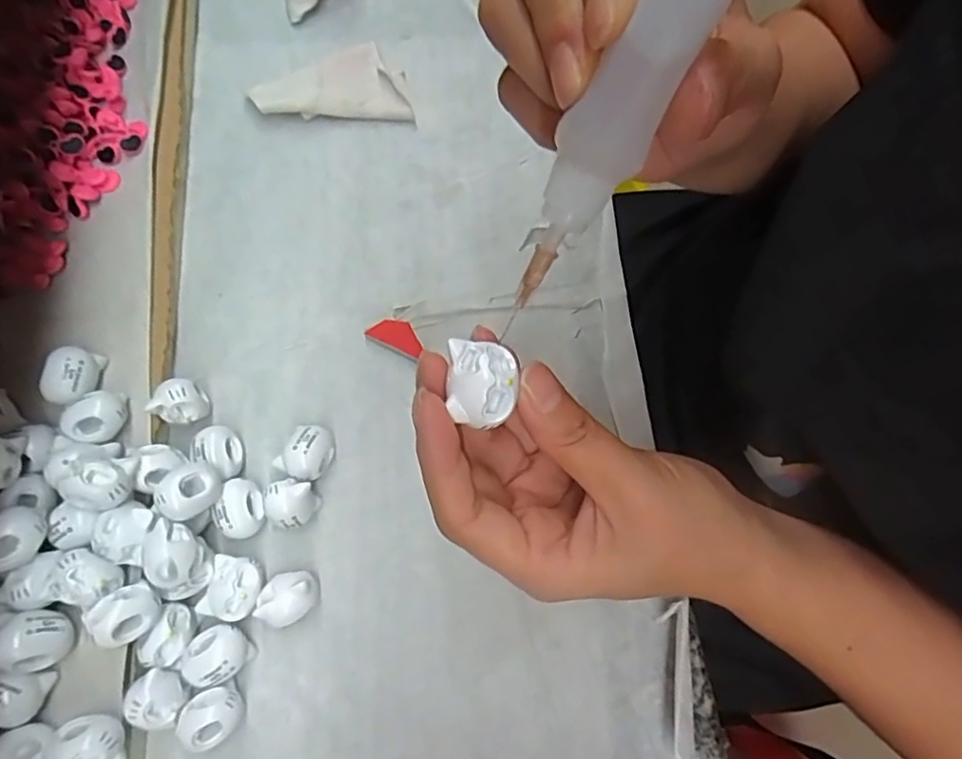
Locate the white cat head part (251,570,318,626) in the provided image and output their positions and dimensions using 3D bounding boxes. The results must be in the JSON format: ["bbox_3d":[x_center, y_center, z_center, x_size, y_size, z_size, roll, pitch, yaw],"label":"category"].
[{"bbox_3d":[-0.081,0.093,0.258,0.026,0.018,0.020,-17,78,-5],"label":"white cat head part"}]

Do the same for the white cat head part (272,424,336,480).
[{"bbox_3d":[-0.079,0.033,0.276,0.020,0.021,0.024,24,75,5],"label":"white cat head part"}]

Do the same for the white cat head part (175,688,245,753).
[{"bbox_3d":[-0.108,0.136,0.246,0.025,0.016,0.020,-30,79,-8],"label":"white cat head part"}]

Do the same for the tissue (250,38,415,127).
[{"bbox_3d":[-0.084,-0.168,0.342,0.088,0.012,0.041,0,74,-1],"label":"tissue"}]

